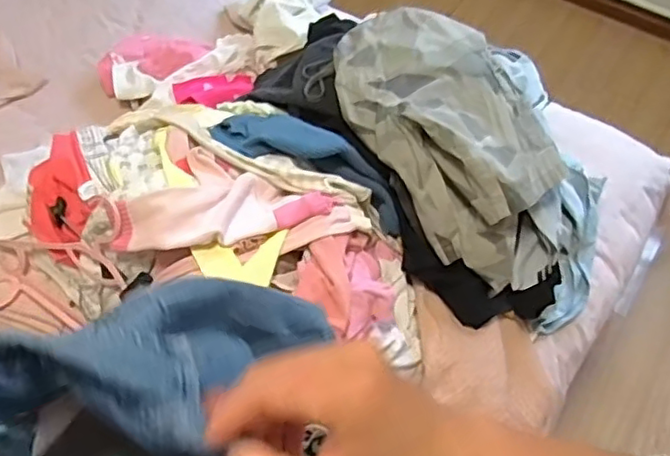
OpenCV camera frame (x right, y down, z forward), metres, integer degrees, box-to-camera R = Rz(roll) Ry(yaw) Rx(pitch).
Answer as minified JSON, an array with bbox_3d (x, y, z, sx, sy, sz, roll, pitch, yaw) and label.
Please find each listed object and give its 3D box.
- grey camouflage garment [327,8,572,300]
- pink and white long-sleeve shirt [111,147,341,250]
[{"bbox_3d":[0.184,-0.155,1.059,0.287,0.200,0.481,-30,62,-17],"label":"grey camouflage garment"},{"bbox_3d":[-0.160,-0.048,0.889,0.309,0.071,0.155,-16,59,-9],"label":"pink and white long-sleeve shirt"}]

